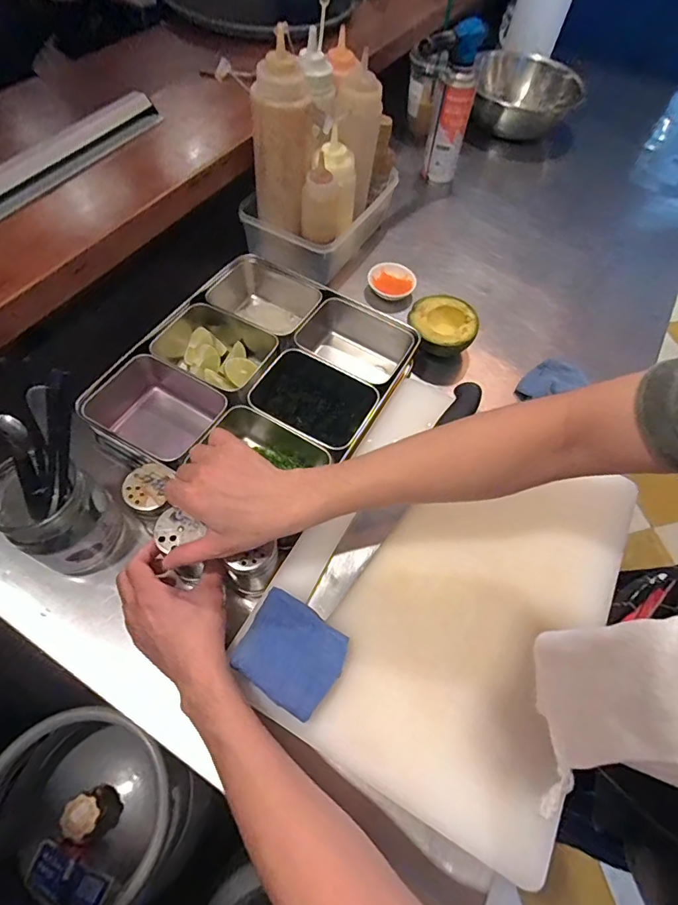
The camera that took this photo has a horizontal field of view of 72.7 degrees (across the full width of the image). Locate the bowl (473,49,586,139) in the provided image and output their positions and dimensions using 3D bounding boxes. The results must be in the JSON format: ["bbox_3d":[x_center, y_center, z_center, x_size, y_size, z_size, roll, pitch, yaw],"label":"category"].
[{"bbox_3d":[0.396,-0.762,0.989,0.219,0.091,0.219,17,60,5],"label":"bowl"}]

